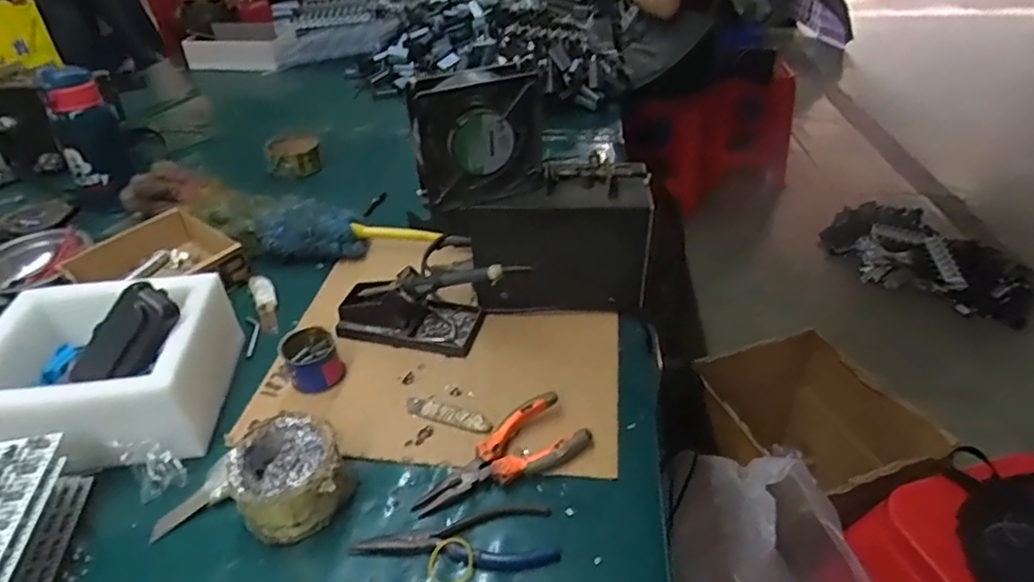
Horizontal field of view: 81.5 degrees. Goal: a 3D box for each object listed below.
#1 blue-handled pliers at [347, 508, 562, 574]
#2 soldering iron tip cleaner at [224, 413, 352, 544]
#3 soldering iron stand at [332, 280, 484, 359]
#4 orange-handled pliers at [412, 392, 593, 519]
[{"bbox_3d":[-0.047,0.194,0.464,0.153,0.015,0.051,-1,35,1],"label":"blue-handled pliers"},{"bbox_3d":[-0.183,0.152,0.488,0.082,0.057,0.083,-1,35,1],"label":"soldering iron tip cleaner"},{"bbox_3d":[-0.115,0.018,0.650,0.150,0.050,0.080,7,36,13],"label":"soldering iron stand"},{"bbox_3d":[-0.016,0.138,0.506,0.148,0.027,0.056,-19,39,-23],"label":"orange-handled pliers"}]

